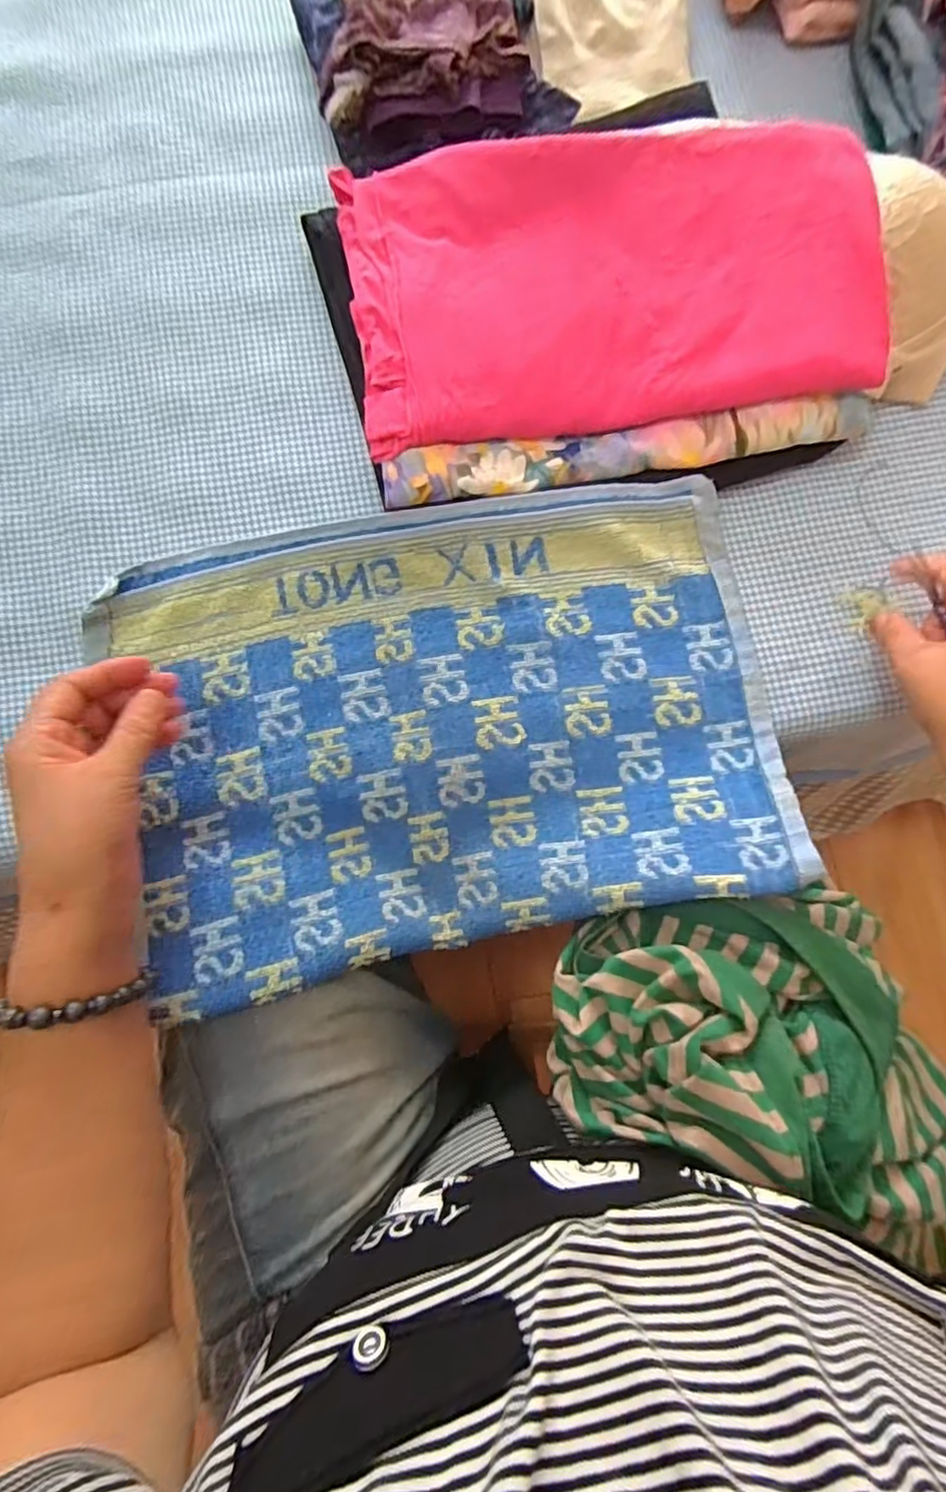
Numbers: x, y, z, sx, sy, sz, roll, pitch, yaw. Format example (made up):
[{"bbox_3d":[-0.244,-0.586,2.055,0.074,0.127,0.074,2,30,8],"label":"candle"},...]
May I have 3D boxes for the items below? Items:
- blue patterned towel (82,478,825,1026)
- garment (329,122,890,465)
[{"bbox_3d":[-0.013,-0.014,0.394,0.386,0.043,0.268,-12,84,-1],"label":"blue patterned towel"},{"bbox_3d":[0.083,-0.296,0.396,0.317,0.025,0.181,-8,91,3],"label":"garment"}]

